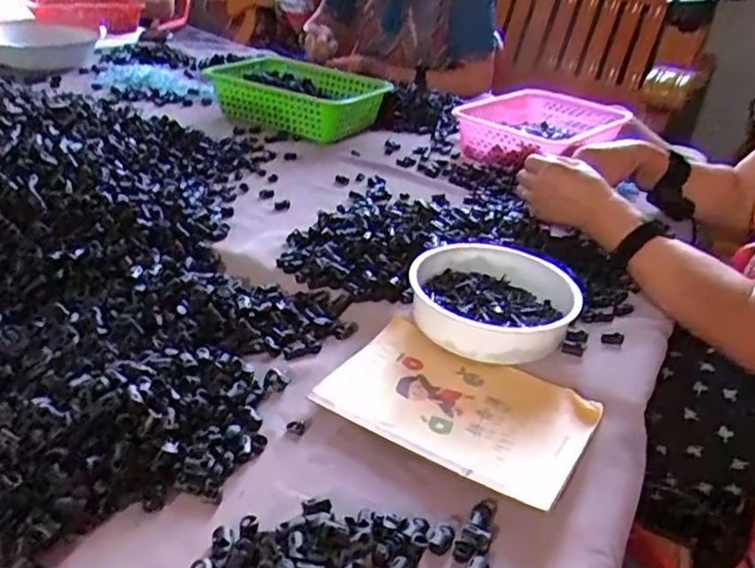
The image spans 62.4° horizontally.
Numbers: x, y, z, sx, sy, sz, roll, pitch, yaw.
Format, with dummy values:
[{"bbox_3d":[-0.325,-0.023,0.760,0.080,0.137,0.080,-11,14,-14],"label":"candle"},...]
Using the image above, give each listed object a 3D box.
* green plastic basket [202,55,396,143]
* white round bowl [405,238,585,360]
[{"bbox_3d":[-0.135,-0.338,1.127,0.280,0.077,0.216,20,33,22],"label":"green plastic basket"},{"bbox_3d":[0.112,0.019,0.619,0.156,0.049,0.162,5,30,-3],"label":"white round bowl"}]

